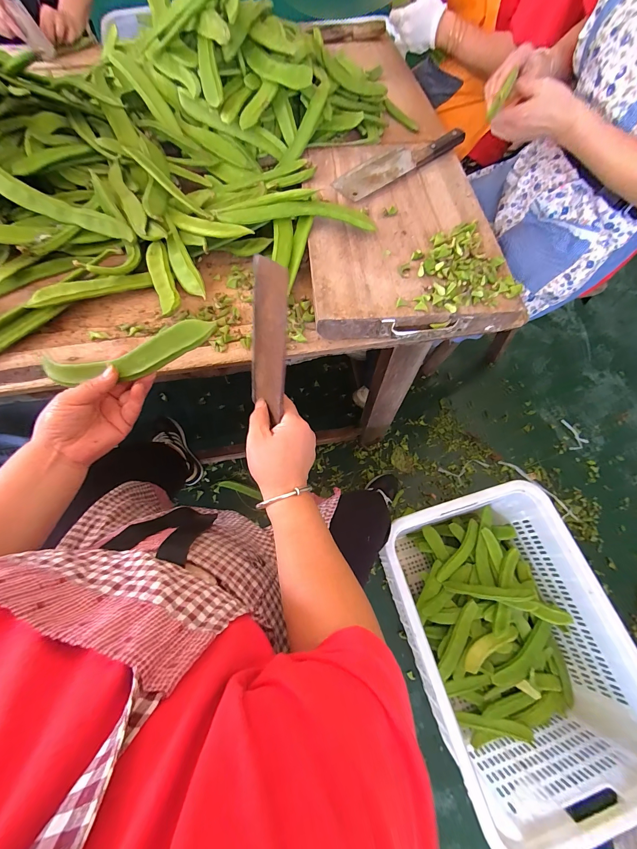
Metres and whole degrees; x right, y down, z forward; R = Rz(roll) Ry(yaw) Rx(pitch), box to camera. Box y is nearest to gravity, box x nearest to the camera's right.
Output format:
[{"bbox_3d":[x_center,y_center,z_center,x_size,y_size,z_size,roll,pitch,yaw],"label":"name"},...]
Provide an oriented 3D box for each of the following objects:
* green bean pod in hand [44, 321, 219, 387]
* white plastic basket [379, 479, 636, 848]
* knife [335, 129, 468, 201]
[{"bbox_3d":[-0.206,-0.072,0.344,0.199,0.010,0.041,-12,108,6],"label":"green bean pod in hand"},{"bbox_3d":[0.430,0.497,0.792,0.425,0.293,0.585,-17,69,-8],"label":"white plastic basket"},{"bbox_3d":[0.154,-0.514,0.611,0.284,0.027,0.077,-35,73,-15],"label":"knife"}]

